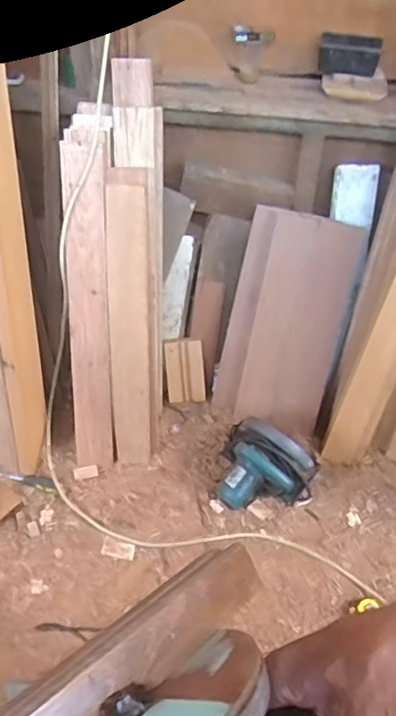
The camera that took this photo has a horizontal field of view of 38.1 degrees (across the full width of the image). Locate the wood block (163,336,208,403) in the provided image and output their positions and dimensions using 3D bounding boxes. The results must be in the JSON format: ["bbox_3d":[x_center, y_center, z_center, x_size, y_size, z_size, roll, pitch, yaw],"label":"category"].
[{"bbox_3d":[-0.036,0.037,1.658,0.110,0.189,0.021,-5,18,-2],"label":"wood block"}]

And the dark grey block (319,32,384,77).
[{"bbox_3d":[0.339,-0.680,1.289,0.133,0.084,0.027,17,49,13],"label":"dark grey block"}]

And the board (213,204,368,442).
[{"bbox_3d":[0.239,-0.092,1.541,0.291,0.576,0.042,15,19,12],"label":"board"}]

